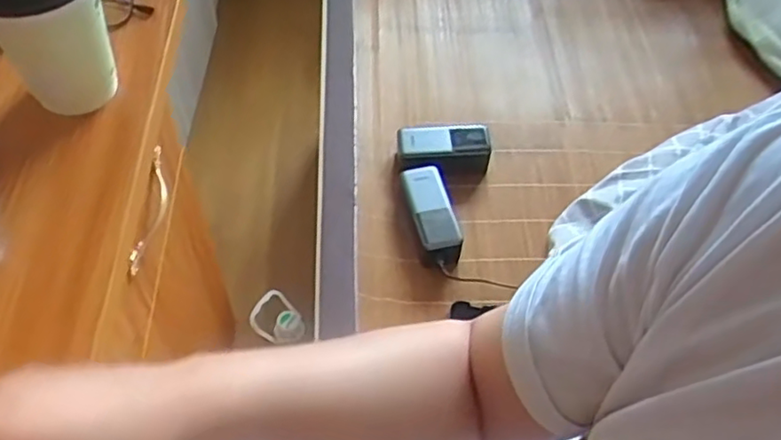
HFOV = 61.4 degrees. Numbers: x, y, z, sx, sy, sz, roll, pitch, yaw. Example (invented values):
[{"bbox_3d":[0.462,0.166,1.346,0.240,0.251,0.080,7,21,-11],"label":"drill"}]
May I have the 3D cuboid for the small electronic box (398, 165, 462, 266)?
[{"bbox_3d":[0.058,-0.010,0.877,0.058,0.036,0.139,-13,68,-13],"label":"small electronic box"}]

